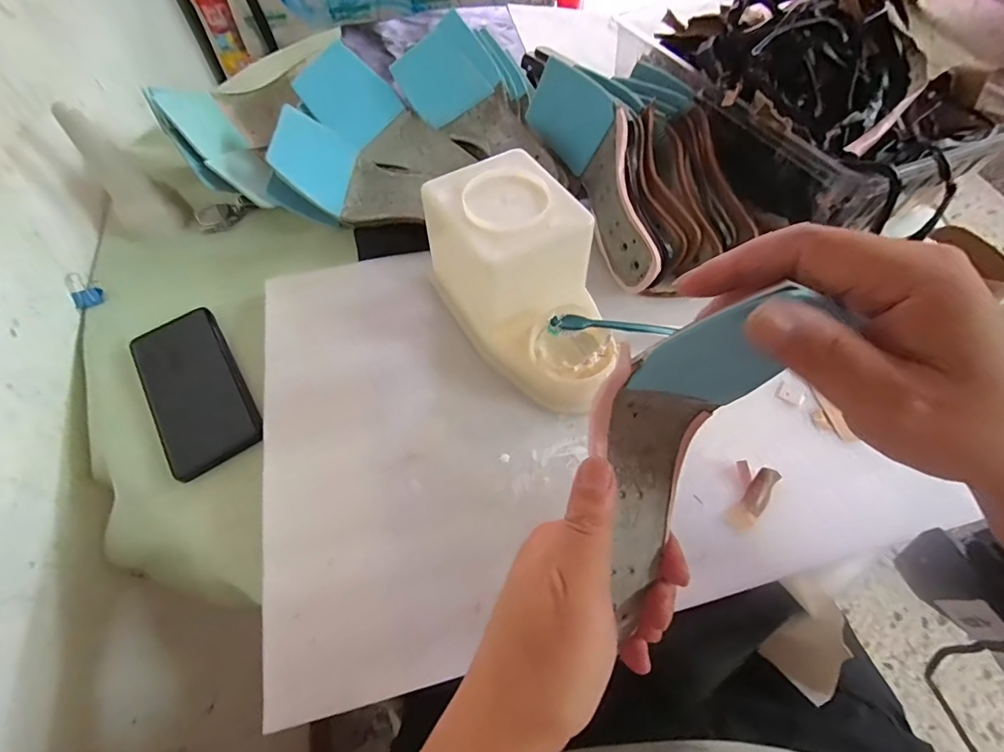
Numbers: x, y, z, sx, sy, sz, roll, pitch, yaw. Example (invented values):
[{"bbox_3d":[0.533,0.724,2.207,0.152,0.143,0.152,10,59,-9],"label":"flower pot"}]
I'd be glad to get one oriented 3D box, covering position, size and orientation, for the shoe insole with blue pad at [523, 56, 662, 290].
[{"bbox_3d":[0.100,-0.190,0.471,0.064,0.083,0.231,-18,78,-10],"label":"shoe insole with blue pad"}]

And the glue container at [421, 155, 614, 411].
[{"bbox_3d":[0.021,-0.071,0.384,0.106,0.107,0.192,-29,63,-15],"label":"glue container"}]

